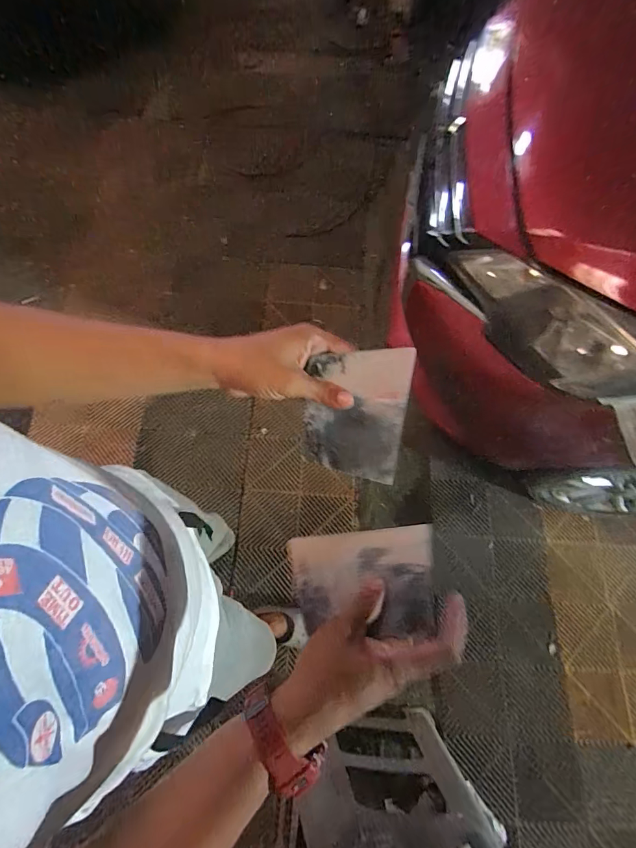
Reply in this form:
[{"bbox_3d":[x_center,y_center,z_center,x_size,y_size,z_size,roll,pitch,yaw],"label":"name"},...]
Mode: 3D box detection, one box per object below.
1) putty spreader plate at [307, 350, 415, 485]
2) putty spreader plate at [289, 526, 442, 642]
[{"bbox_3d":[0.038,-0.009,0.407,0.098,0.006,0.136,6,110,2],"label":"putty spreader plate"},{"bbox_3d":[0.042,0.152,0.388,0.138,0.008,0.097,-8,54,8],"label":"putty spreader plate"}]

